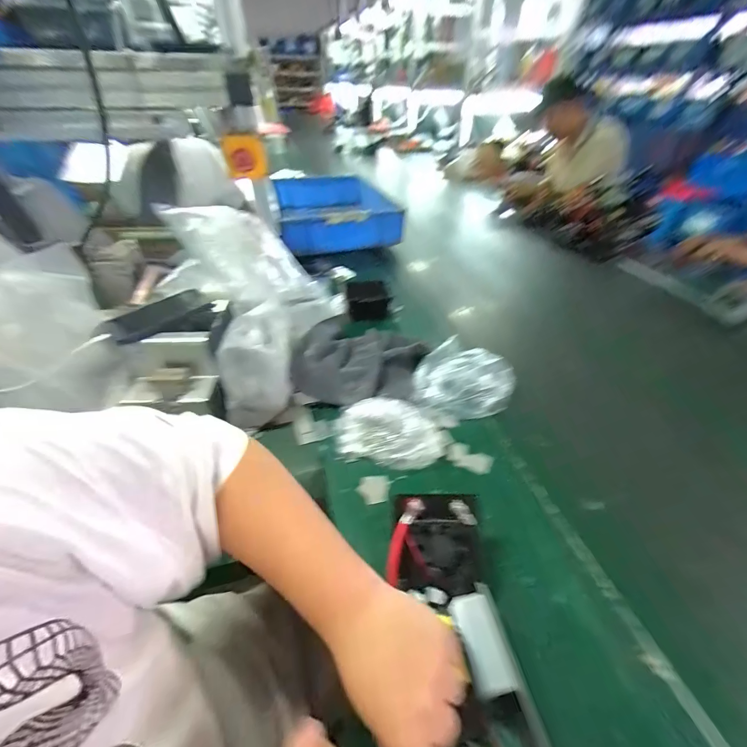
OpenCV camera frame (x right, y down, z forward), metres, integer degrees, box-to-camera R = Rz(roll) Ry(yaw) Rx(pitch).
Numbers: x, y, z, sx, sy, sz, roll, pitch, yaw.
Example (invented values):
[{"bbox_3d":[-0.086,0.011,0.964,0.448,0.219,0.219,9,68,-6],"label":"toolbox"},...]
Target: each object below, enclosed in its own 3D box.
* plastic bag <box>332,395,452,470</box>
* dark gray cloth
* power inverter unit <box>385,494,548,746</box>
[{"bbox_3d":[0.024,0.088,0.530,0.171,0.042,0.103,7,39,6],"label":"plastic bag"},{"bbox_3d":[-0.024,-0.033,0.649,0.239,0.065,0.201,0,39,-3],"label":"dark gray cloth"},{"bbox_3d":[0.084,0.267,0.282,0.105,0.077,0.337,-5,49,-8],"label":"power inverter unit"}]

